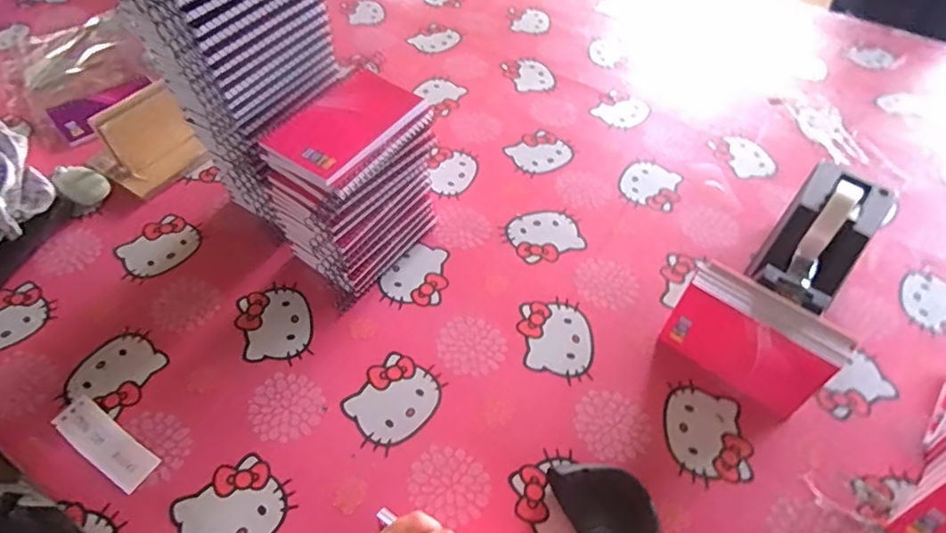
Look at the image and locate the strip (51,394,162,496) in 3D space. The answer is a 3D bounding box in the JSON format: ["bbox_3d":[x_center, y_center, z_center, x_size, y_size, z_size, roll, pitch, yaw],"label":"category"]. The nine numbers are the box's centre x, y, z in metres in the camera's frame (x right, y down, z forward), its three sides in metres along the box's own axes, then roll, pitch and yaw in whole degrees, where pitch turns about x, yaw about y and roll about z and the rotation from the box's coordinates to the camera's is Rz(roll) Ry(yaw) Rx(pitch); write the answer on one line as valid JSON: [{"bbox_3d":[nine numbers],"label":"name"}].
[{"bbox_3d":[-0.314,0.151,0.459,0.104,0.004,0.032,30,55,16],"label":"strip"}]

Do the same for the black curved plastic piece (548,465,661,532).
[{"bbox_3d":[0.107,0.202,0.411,0.064,0.032,0.100,-14,55,-12],"label":"black curved plastic piece"}]

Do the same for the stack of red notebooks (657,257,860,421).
[{"bbox_3d":[0.246,0.066,0.481,0.129,0.092,0.025,36,38,22],"label":"stack of red notebooks"}]

